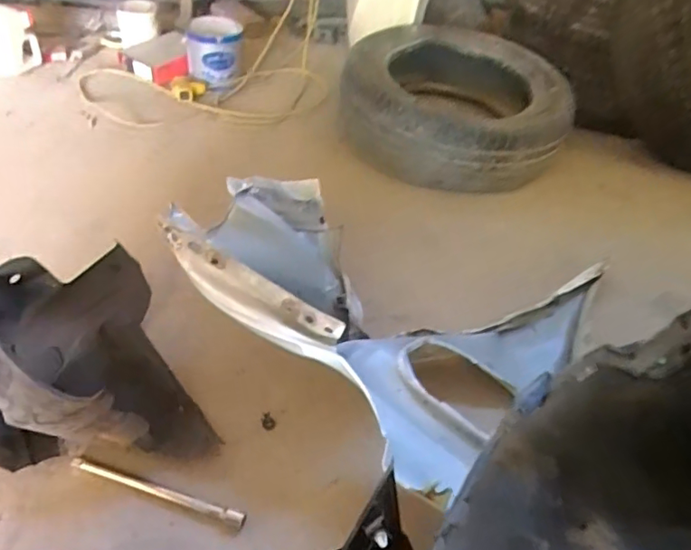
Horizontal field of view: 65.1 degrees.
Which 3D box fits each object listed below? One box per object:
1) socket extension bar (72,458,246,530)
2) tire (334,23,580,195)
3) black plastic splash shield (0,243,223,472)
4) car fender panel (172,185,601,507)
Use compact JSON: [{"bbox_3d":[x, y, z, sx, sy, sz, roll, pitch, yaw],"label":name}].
[{"bbox_3d":[-0.244,0.281,0.706,0.244,0.013,0.019,16,43,9],"label":"socket extension bar"},{"bbox_3d":[0.288,-0.446,1.411,0.548,0.203,0.563,17,44,10],"label":"tire"},{"bbox_3d":[-0.388,0.141,0.734,0.313,0.155,0.338,-22,50,-28],"label":"black plastic splash shield"},{"bbox_3d":[0.097,-0.010,0.887,0.536,0.266,0.593,29,47,22],"label":"car fender panel"}]

